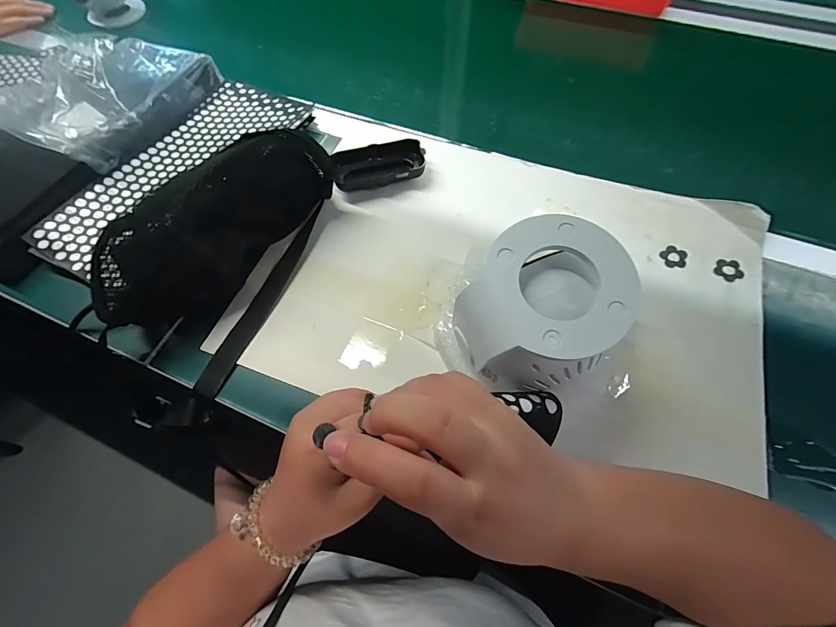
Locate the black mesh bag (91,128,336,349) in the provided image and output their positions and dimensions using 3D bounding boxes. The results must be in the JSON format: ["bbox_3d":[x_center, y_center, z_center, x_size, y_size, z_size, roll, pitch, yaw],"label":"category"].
[{"bbox_3d":[-0.190,-0.084,0.361,0.089,0.091,0.237,34,69,17],"label":"black mesh bag"}]

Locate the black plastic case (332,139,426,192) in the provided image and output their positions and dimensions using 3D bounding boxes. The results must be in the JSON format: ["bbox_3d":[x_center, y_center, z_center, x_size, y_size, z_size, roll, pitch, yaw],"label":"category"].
[{"bbox_3d":[-0.045,-0.175,0.443,0.104,0.021,0.053,-11,64,-4],"label":"black plastic case"}]

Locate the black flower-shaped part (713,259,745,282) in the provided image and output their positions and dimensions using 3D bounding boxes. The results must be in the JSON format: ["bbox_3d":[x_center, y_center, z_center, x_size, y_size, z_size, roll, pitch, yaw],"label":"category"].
[{"bbox_3d":[0.322,-0.045,0.381,0.026,0.004,0.029,38,70,18],"label":"black flower-shaped part"}]

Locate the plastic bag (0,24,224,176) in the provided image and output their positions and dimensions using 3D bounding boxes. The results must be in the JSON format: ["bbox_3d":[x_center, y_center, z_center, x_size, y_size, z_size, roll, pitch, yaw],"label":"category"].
[{"bbox_3d":[-0.399,-0.285,0.466,0.193,0.076,0.233,26,67,13],"label":"plastic bag"}]

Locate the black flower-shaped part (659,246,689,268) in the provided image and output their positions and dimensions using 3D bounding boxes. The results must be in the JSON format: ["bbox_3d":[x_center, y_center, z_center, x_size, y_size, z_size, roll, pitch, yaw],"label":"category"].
[{"bbox_3d":[0.273,-0.060,0.393,0.029,0.004,0.026,-34,68,-14],"label":"black flower-shaped part"}]

